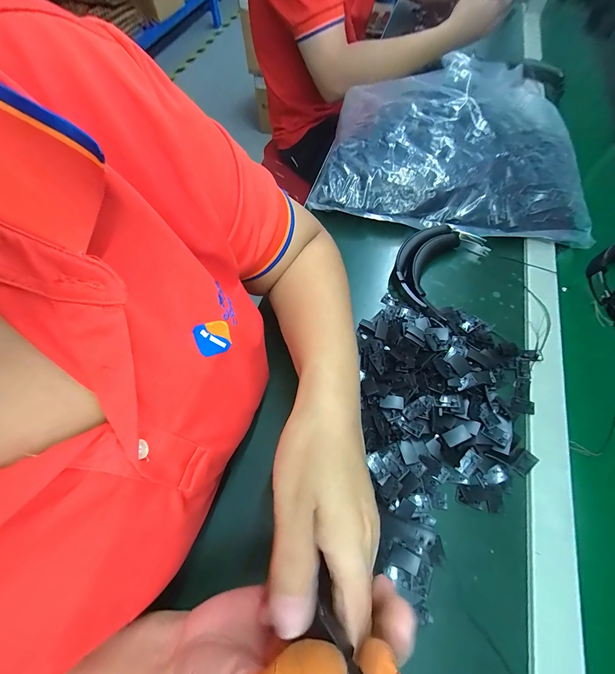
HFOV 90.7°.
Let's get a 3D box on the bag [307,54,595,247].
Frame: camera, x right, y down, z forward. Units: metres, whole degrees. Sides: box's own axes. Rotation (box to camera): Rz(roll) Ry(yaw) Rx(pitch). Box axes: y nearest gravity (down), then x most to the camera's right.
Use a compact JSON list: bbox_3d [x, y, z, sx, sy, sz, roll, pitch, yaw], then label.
[{"bbox_3d":[0.234,-0.298,0.478,0.399,0.116,0.286,13,64,7],"label":"bag"}]

